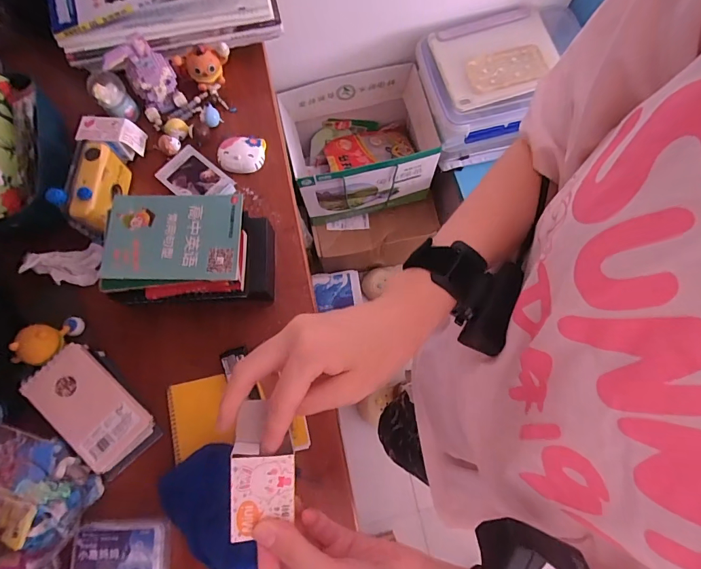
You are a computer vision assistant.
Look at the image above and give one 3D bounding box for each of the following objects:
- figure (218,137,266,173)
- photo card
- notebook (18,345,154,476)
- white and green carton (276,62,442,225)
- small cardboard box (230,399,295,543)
[{"bbox_3d":[-0.152,-0.182,0.560,0.065,0.018,0.052,2,75,0],"label":"figure"},{"bbox_3d":[-0.210,-0.142,0.551,0.097,0.009,0.062,39,84,11],"label":"photo card"},{"bbox_3d":[-0.294,0.138,0.455,0.134,0.025,0.075,41,78,10],"label":"notebook"},{"bbox_3d":[0.040,-0.360,1.076,0.387,0.263,0.256,-12,75,-4],"label":"white and green carton"},{"bbox_3d":[-0.054,0.115,0.251,0.038,0.017,0.081,1,76,-1],"label":"small cardboard box"}]

